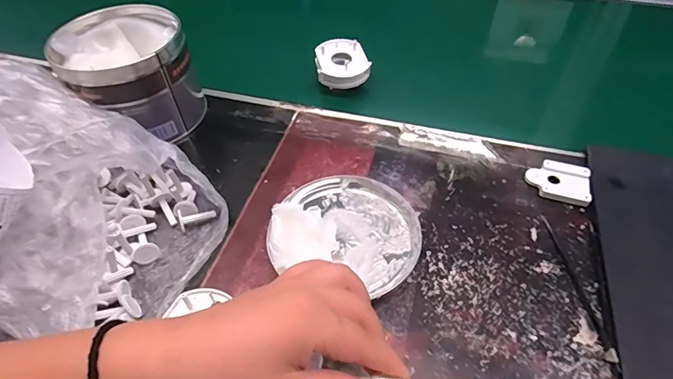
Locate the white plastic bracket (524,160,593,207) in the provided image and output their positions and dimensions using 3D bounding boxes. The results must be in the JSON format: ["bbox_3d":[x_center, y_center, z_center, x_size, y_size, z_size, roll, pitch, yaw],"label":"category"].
[{"bbox_3d":[0.211,-0.008,0.399,0.055,0.008,0.046,12,50,14],"label":"white plastic bracket"}]

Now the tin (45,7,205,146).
[{"bbox_3d":[-0.221,-0.121,0.458,0.123,0.101,0.126,-2,49,2],"label":"tin"}]

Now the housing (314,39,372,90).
[{"bbox_3d":[0.006,-0.152,0.516,0.068,0.038,0.068,-9,49,-4],"label":"housing"}]

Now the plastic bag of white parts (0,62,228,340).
[{"bbox_3d":[-0.258,-0.002,0.343,0.299,0.120,0.205,13,51,14],"label":"plastic bag of white parts"}]

